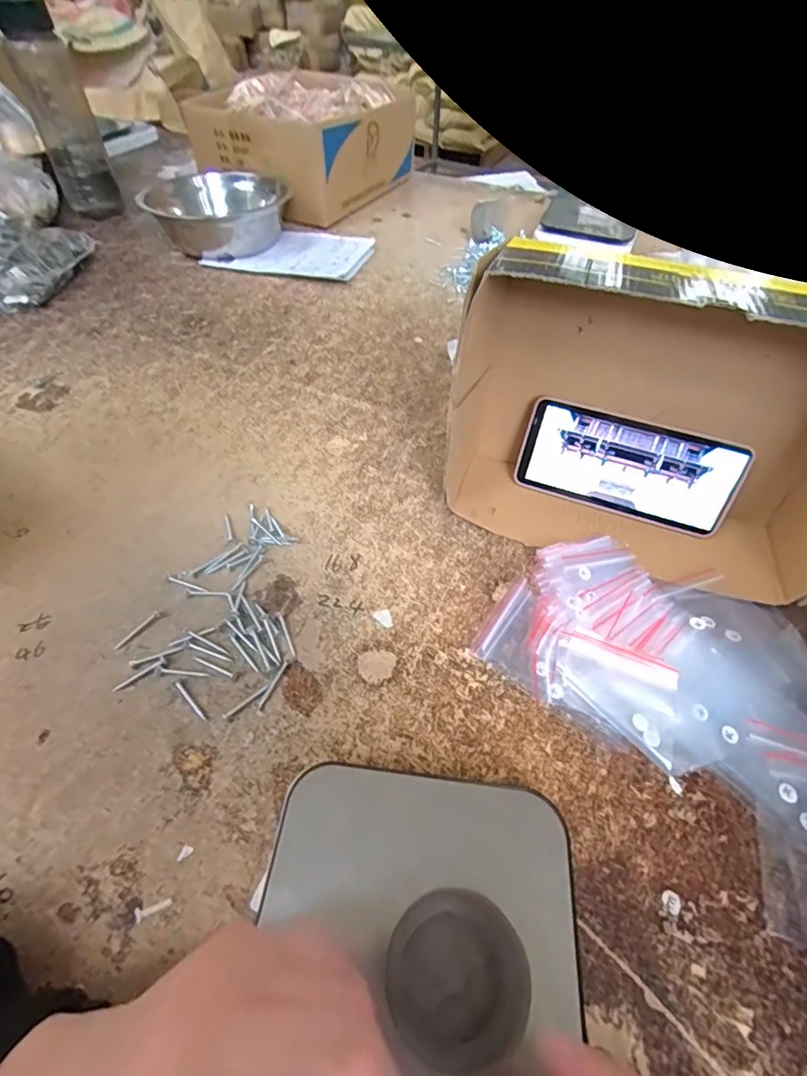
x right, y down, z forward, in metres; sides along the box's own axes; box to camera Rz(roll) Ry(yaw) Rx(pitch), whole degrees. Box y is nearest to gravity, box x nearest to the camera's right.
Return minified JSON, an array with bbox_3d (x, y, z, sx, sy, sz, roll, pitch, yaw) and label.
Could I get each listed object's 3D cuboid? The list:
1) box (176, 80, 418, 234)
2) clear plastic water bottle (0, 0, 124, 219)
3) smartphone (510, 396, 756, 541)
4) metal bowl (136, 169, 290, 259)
[{"bbox_3d":[-0.170,-0.683,0.862,0.282,0.143,0.332,22,53,16],"label":"box"},{"bbox_3d":[-0.504,-0.620,0.731,0.083,0.226,0.063,-21,55,-17],"label":"clear plastic water bottle"},{"bbox_3d":[0.180,-0.058,0.401,0.163,0.079,0.007,19,30,13],"label":"smartphone"},{"bbox_3d":[-0.271,-0.476,0.733,0.184,0.071,0.184,1,50,-1],"label":"metal bowl"}]

